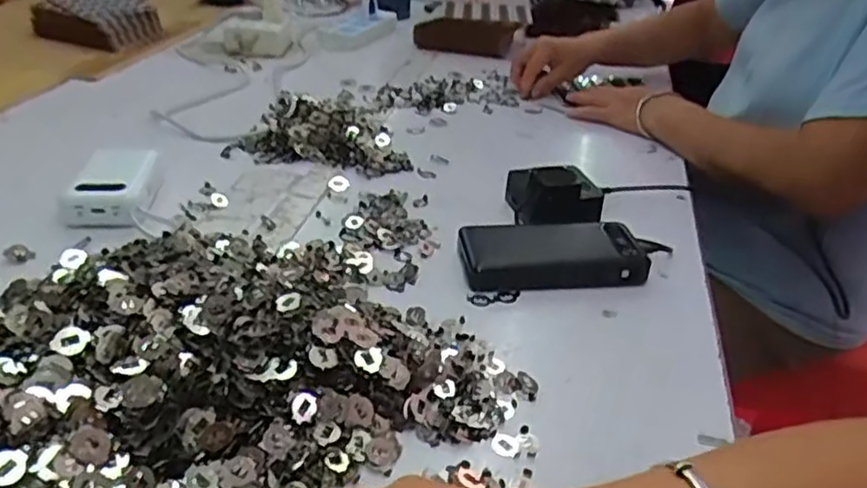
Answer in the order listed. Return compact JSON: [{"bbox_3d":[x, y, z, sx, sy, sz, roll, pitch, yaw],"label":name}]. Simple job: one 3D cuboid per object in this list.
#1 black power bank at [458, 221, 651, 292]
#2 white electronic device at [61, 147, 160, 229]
[{"bbox_3d":[0.103,0.008,0.587,0.156,0.033,0.068,-2,33,-9],"label":"black power bank"},{"bbox_3d":[-0.298,-0.056,0.646,0.069,0.033,0.113,1,33,-5],"label":"white electronic device"}]

